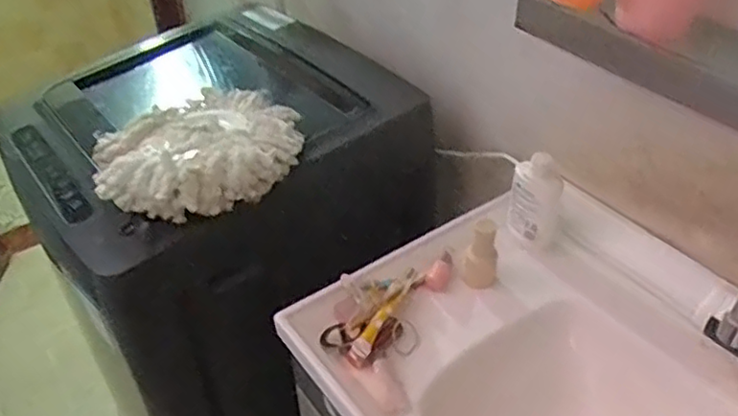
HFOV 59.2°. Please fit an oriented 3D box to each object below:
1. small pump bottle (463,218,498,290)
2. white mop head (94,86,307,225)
[{"bbox_3d":[0.140,0.059,0.812,0.043,0.090,0.035,4,39,8],"label":"small pump bottle"},{"bbox_3d":[-0.225,-0.084,0.915,0.246,0.073,0.293,24,46,29],"label":"white mop head"}]

